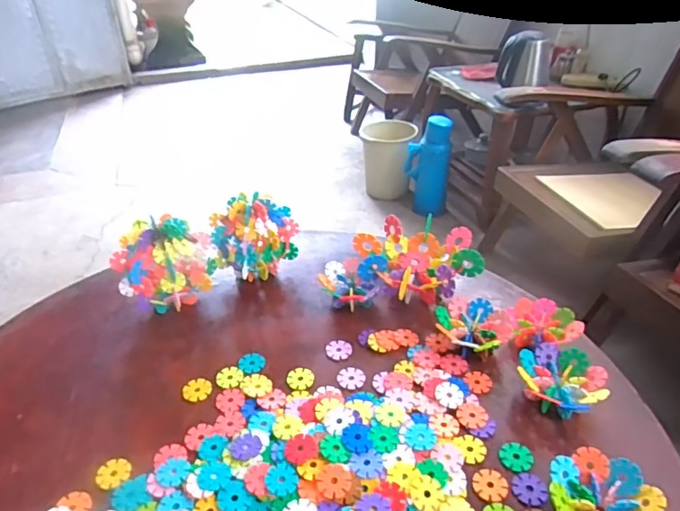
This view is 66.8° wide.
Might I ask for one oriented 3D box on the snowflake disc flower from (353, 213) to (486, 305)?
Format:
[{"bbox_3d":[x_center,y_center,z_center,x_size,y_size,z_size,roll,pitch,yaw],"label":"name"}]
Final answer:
[{"bbox_3d":[0.105,0.019,0.718,0.159,0.080,0.143,-3,35,-3],"label":"snowflake disc flower"}]

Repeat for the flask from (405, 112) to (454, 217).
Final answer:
[{"bbox_3d":[0.314,-0.316,1.845,0.149,0.358,0.110,3,35,7],"label":"flask"}]

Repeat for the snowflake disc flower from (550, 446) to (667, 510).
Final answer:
[{"bbox_3d":[0.229,0.220,0.452,0.086,0.043,0.086,14,37,21],"label":"snowflake disc flower"}]

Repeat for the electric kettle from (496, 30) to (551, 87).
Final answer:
[{"bbox_3d":[0.550,-0.572,1.533,0.147,0.164,0.115,12,37,19],"label":"electric kettle"}]

